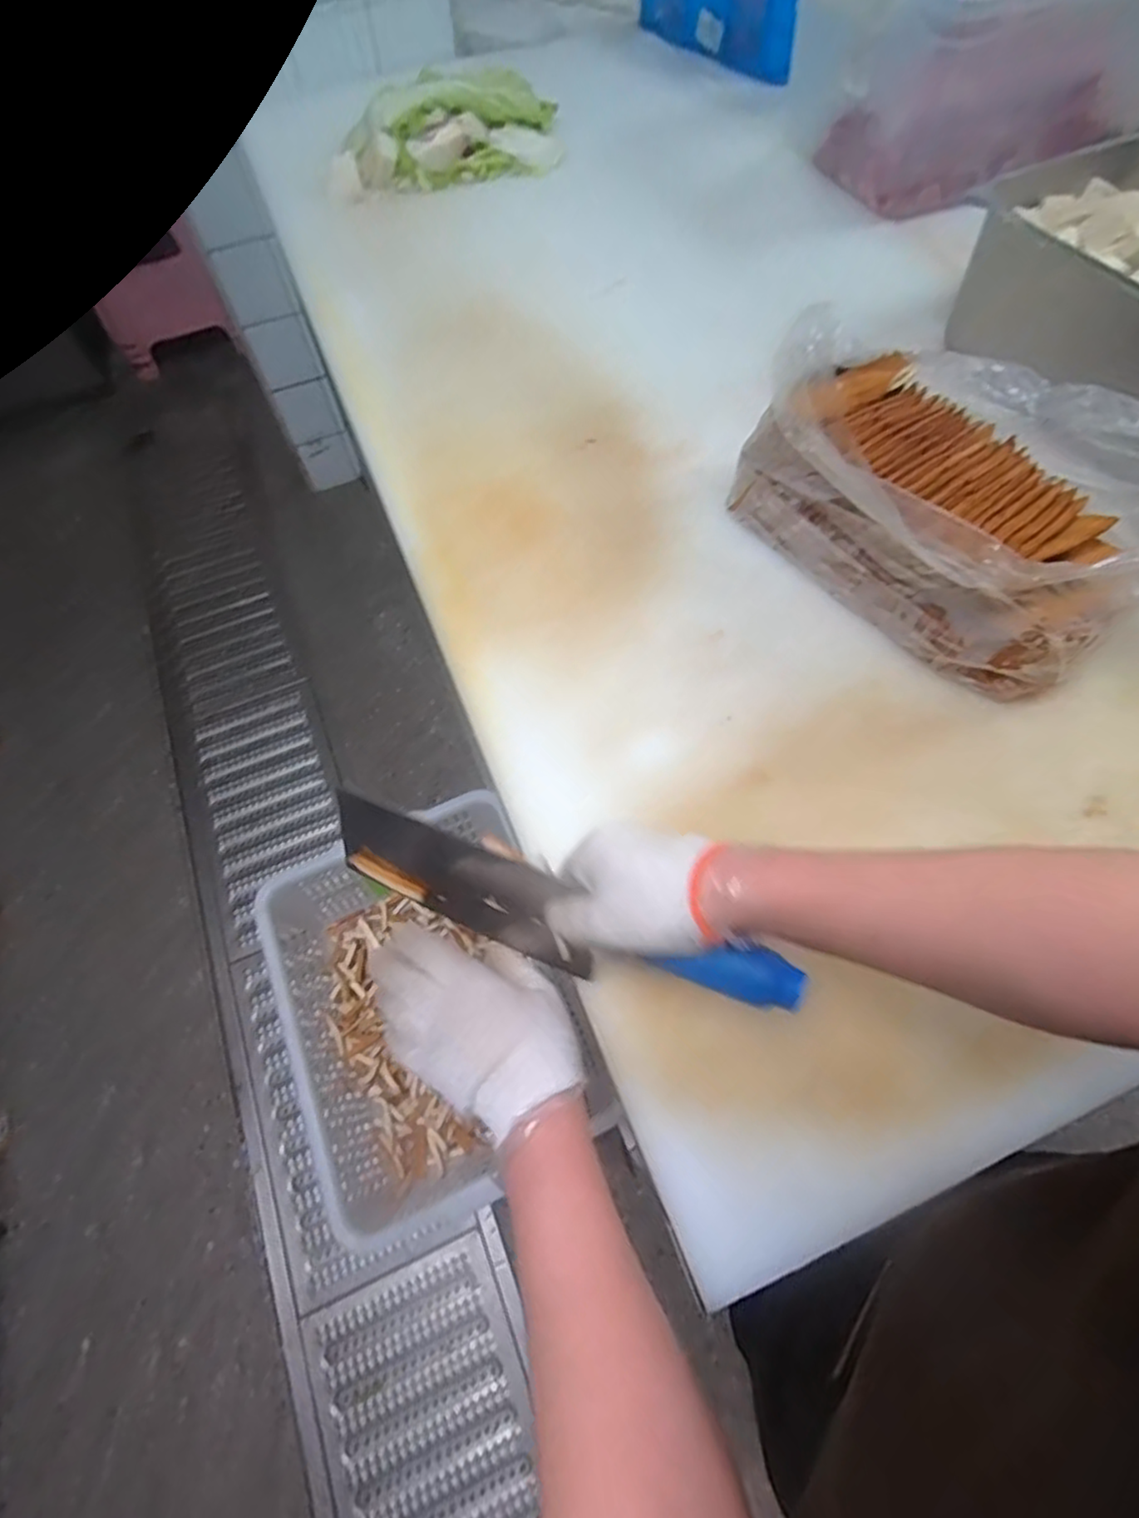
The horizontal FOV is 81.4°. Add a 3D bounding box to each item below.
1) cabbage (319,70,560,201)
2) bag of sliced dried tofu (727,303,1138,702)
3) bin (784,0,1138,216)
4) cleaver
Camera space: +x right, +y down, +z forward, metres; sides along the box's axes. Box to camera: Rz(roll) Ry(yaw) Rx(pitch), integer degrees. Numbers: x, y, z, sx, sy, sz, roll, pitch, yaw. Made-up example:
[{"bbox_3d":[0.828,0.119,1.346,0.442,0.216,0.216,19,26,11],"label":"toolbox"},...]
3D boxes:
[{"bbox_3d":[-0.186,-0.938,0.989,0.368,0.092,0.139,-19,63,-7],"label":"cabbage"},{"bbox_3d":[0.312,-0.209,0.546,0.187,0.152,0.310,-29,65,-12],"label":"bag of sliced dried tofu"},{"bbox_3d":[0.561,-0.948,0.881,0.467,0.217,0.318,-21,63,-8],"label":"bin"},{"bbox_3d":[-0.020,0.096,0.421,0.318,0.091,0.040,14,63,26],"label":"cleaver"}]

